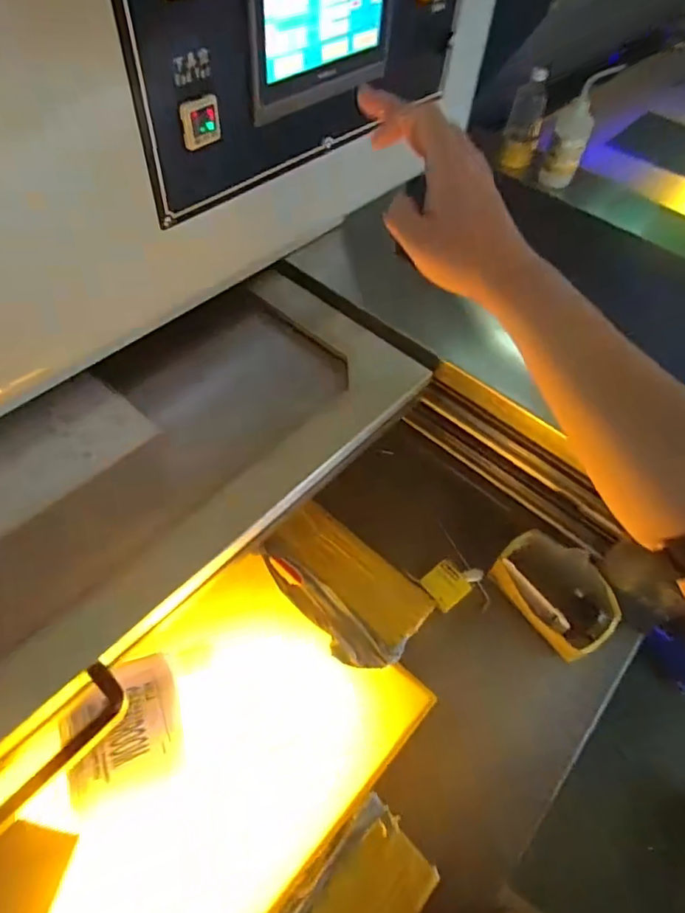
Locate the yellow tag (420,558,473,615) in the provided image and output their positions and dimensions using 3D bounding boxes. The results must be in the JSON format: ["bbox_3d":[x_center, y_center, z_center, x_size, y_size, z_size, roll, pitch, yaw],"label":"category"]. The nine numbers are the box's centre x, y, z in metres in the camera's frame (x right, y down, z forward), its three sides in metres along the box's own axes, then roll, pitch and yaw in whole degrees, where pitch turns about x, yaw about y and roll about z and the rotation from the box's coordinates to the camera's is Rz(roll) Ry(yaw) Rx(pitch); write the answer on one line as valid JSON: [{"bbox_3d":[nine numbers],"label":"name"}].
[{"bbox_3d":[0.184,0.225,0.951,0.079,0.008,0.076,-20,55,-28],"label":"yellow tag"}]

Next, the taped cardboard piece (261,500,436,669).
[{"bbox_3d":[-0.005,0.224,0.942,0.292,0.027,0.166,38,61,20],"label":"taped cardboard piece"}]

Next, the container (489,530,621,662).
[{"bbox_3d":[0.355,0.237,0.929,0.138,0.118,0.205,-24,61,-20],"label":"container"}]

